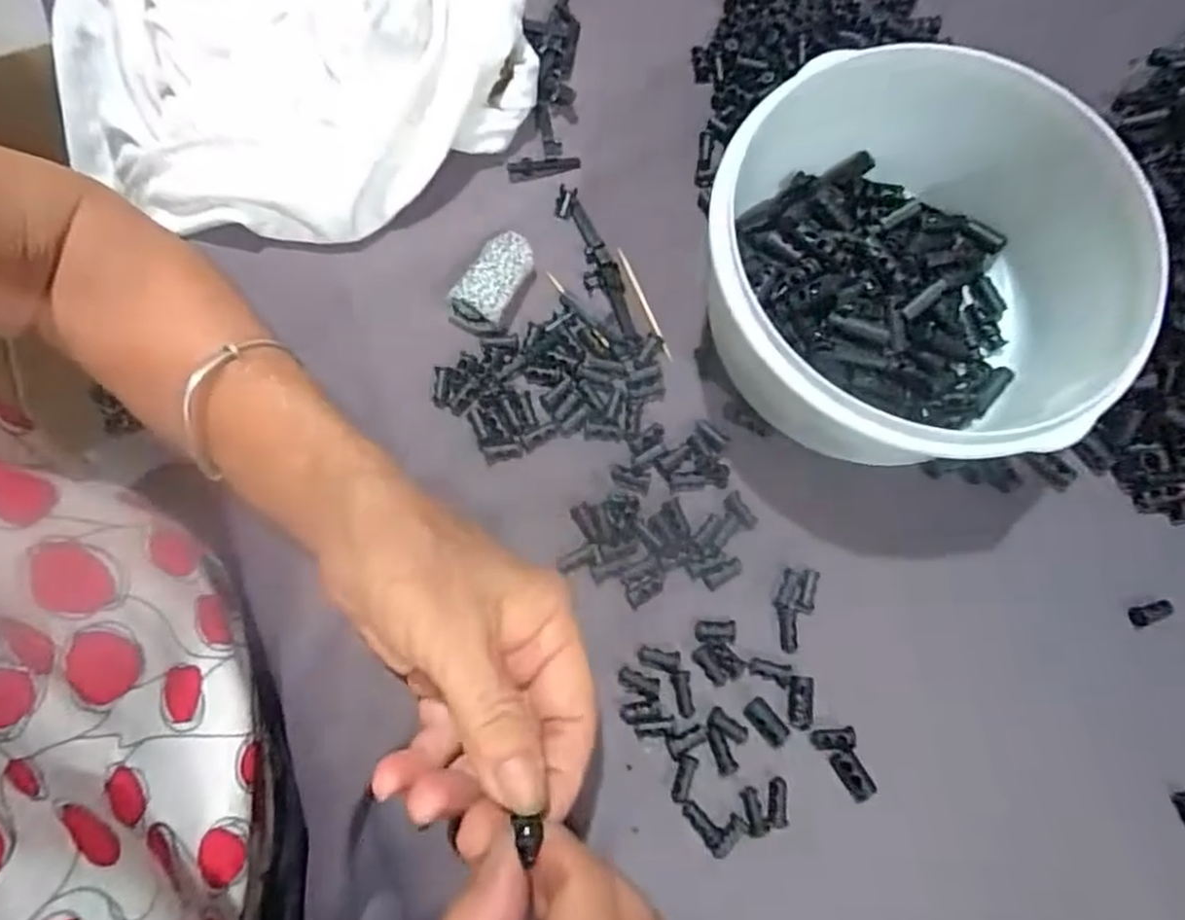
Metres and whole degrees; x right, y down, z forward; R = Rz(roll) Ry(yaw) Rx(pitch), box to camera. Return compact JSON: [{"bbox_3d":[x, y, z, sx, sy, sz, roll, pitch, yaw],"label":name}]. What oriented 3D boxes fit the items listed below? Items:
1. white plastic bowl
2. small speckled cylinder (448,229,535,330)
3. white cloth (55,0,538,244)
[{"bbox_3d":[0.124,-0.073,0.280,0.153,0.075,0.152,25,77,4],"label":"white plastic bowl"},{"bbox_3d":[-0.044,-0.082,0.312,0.025,0.014,0.047,29,77,5],"label":"small speckled cylinder"},{"bbox_3d":[-0.157,-0.212,0.324,0.216,0.053,0.229,-41,81,-11],"label":"white cloth"}]

